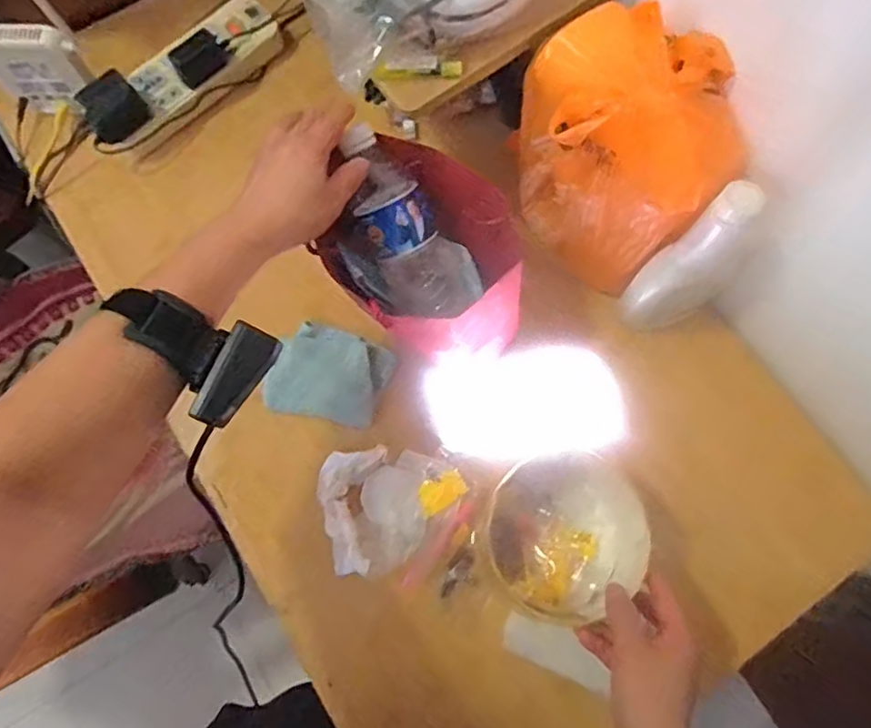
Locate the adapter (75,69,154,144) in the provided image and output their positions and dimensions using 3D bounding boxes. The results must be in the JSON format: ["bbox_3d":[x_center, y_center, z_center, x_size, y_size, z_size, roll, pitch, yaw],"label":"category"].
[{"bbox_3d":[-0.352,-0.280,0.669,0.061,0.041,0.049,-38,78,-10],"label":"adapter"}]

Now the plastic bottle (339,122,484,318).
[{"bbox_3d":[-0.031,-0.125,0.561,0.076,0.070,0.176,-36,118,-10],"label":"plastic bottle"}]

